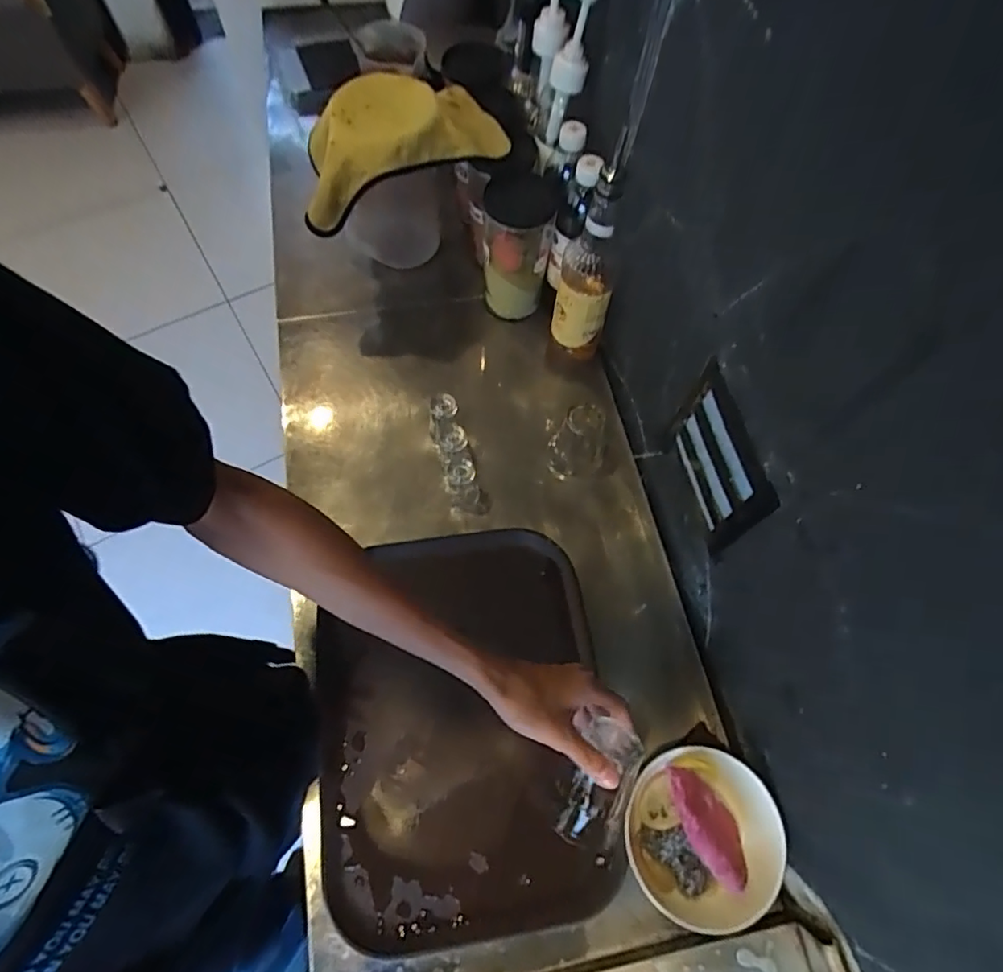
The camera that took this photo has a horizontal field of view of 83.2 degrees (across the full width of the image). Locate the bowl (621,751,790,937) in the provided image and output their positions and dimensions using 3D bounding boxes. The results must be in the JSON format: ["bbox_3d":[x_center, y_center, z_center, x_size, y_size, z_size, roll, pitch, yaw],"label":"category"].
[{"bbox_3d":[0.196,0.340,0.548,0.140,0.075,0.146,1,66,-2],"label":"bowl"}]

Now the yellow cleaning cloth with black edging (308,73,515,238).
[{"bbox_3d":[-0.131,-0.442,0.735,0.272,0.092,0.139,-15,67,-8],"label":"yellow cleaning cloth with black edging"}]

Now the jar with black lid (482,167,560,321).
[{"bbox_3d":[0.022,-0.324,0.784,0.093,0.184,0.089,1,66,-2],"label":"jar with black lid"}]

